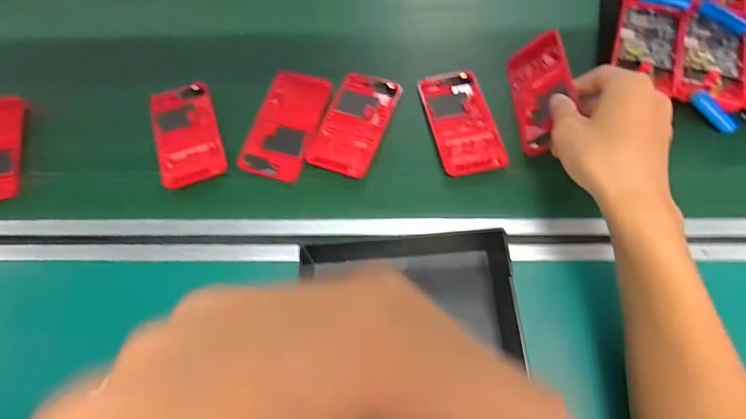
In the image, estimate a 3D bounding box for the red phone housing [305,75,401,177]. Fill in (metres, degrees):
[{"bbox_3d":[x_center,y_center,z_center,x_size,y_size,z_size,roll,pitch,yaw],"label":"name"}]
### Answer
[{"bbox_3d":[-0.017,-0.091,0.448,0.065,0.009,0.122,17,67,10],"label":"red phone housing"}]

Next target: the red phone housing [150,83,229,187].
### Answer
[{"bbox_3d":[-0.189,-0.077,0.448,0.060,0.015,0.118,-18,66,-6],"label":"red phone housing"}]

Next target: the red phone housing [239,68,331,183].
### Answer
[{"bbox_3d":[-0.089,-0.090,0.452,0.066,0.012,0.125,15,66,9],"label":"red phone housing"}]

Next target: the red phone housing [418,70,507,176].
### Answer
[{"bbox_3d":[0.089,-0.092,0.443,0.064,0.006,0.123,-11,65,-3],"label":"red phone housing"}]

